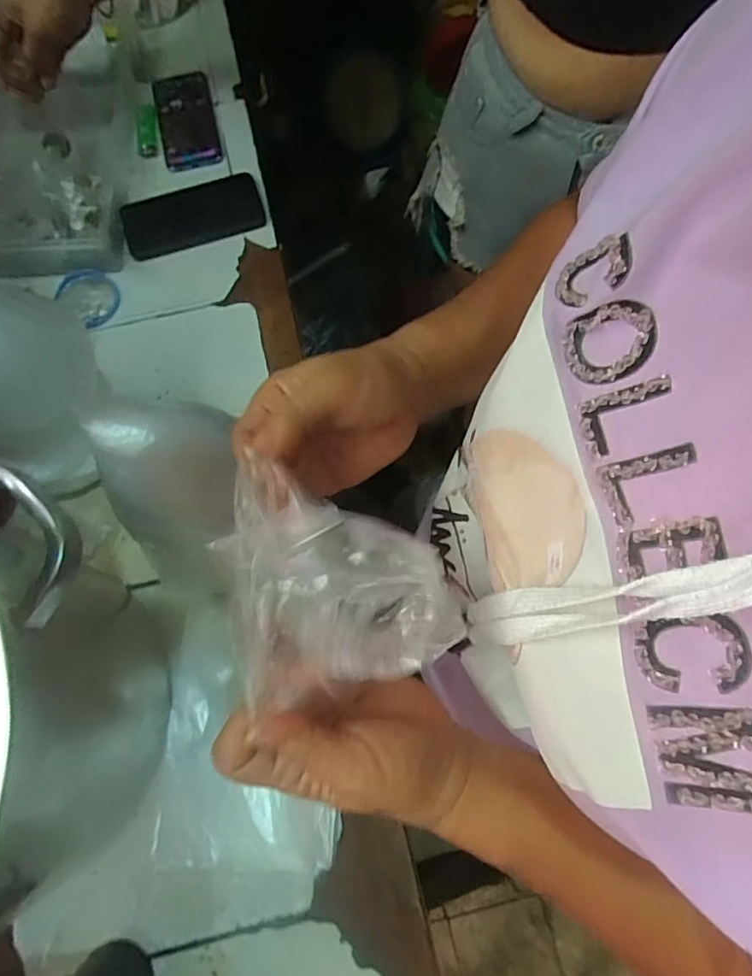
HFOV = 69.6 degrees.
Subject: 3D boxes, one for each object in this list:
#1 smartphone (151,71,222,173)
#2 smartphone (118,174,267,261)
[{"bbox_3d":[-0.248,-0.486,0.701,0.072,0.011,0.176,-14,73,-2],"label":"smartphone"},{"bbox_3d":[-0.225,-0.336,0.664,0.165,0.014,0.076,-16,85,-2],"label":"smartphone"}]

